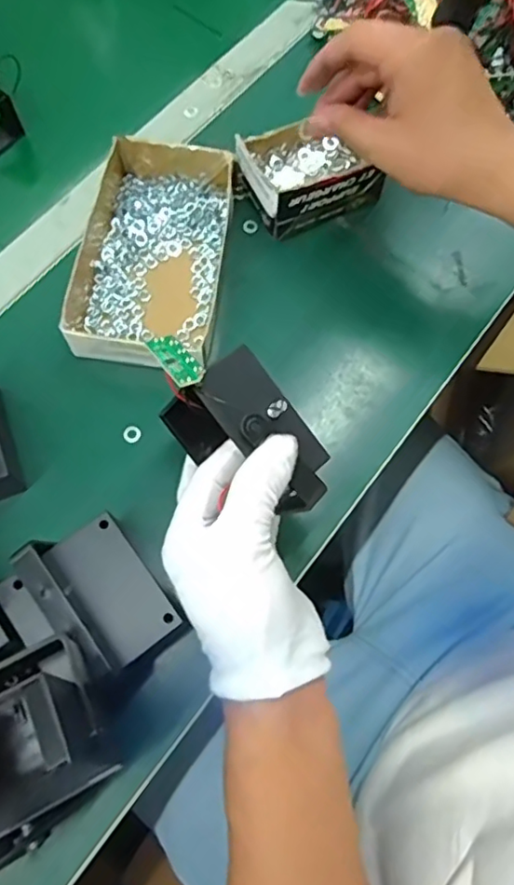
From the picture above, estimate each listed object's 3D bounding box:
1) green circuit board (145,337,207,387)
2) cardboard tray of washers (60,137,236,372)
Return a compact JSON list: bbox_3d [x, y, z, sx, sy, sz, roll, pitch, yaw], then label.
[{"bbox_3d":[-0.042,-0.044,0.304,0.016,0.005,0.045,-30,48,-11],"label":"green circuit board"},{"bbox_3d":[-0.083,-0.145,0.452,0.113,0.040,0.183,7,70,2],"label":"cardboard tray of washers"}]

